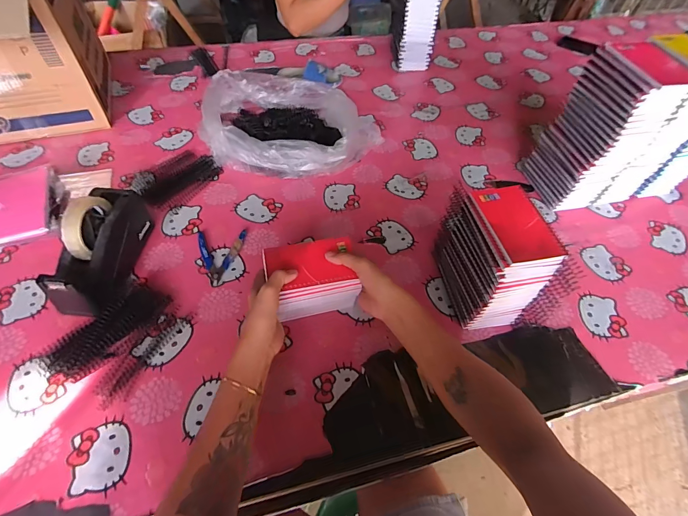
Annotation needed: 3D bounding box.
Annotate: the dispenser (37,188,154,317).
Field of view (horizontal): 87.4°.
[{"bbox_3d":[-0.393,-0.019,0.584,0.079,0.122,0.212,4,54,0],"label":"dispenser"}]

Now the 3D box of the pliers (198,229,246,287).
[{"bbox_3d":[-0.226,-0.005,0.646,0.085,0.014,0.114,0,54,-3],"label":"pliers"}]

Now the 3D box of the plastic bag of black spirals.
[{"bbox_3d":[-0.121,-0.295,0.813,0.388,0.098,0.263,12,54,6],"label":"plastic bag of black spirals"}]

